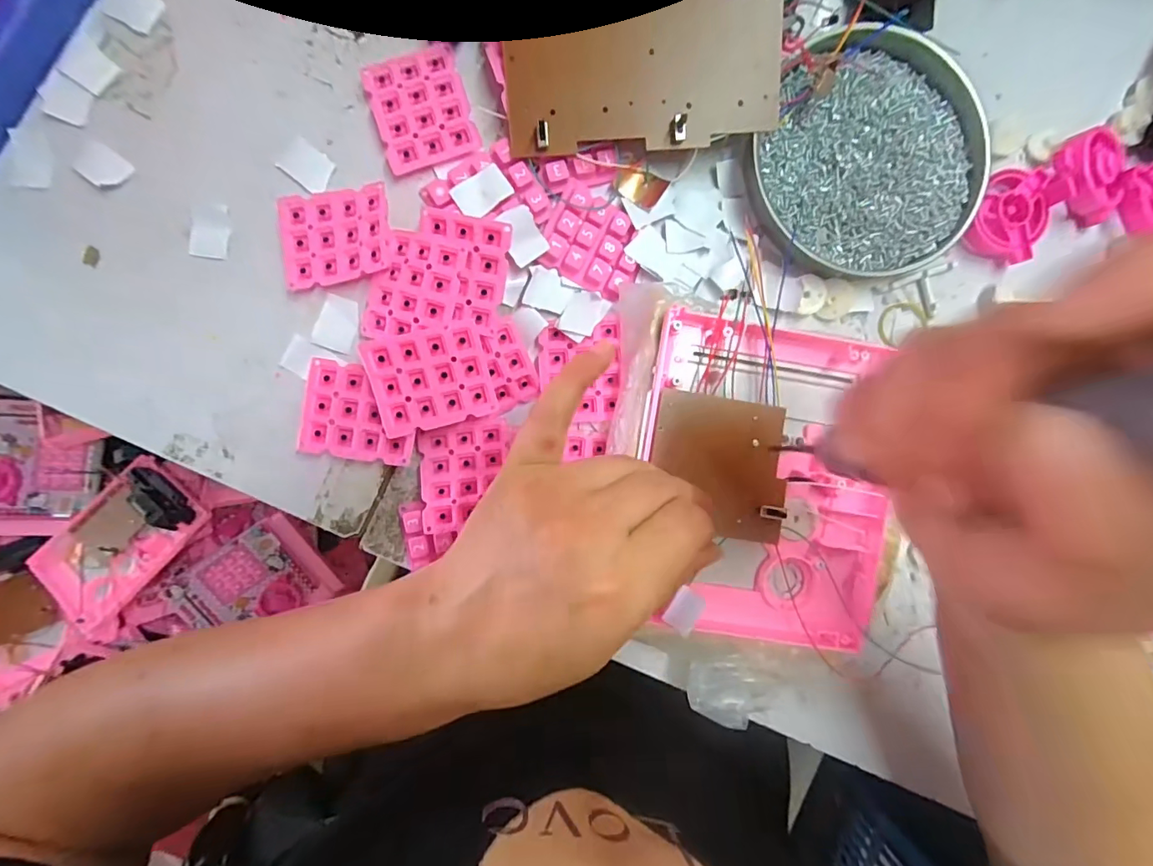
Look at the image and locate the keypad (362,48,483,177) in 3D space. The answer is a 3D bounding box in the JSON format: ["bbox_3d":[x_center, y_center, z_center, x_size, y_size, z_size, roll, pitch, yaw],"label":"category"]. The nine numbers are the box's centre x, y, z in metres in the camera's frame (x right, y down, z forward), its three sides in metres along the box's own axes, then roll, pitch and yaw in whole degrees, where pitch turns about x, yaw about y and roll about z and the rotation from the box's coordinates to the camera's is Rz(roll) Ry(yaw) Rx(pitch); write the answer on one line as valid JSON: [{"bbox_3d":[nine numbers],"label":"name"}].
[{"bbox_3d":[-0.084,-0.175,0.269,0.050,0.009,0.056,-17,92,-2],"label":"keypad"}]

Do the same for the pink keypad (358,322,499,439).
[{"bbox_3d":[-0.076,-0.029,0.259,0.059,0.004,0.050,-15,103,-8],"label":"pink keypad"}]

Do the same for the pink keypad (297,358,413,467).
[{"bbox_3d":[-0.117,-0.010,0.269,0.058,0.011,0.050,10,91,-3],"label":"pink keypad"}]

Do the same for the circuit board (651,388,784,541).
[{"bbox_3d":[0.075,0.017,0.256,0.070,0.009,0.071,9,91,-3],"label":"circuit board"}]

